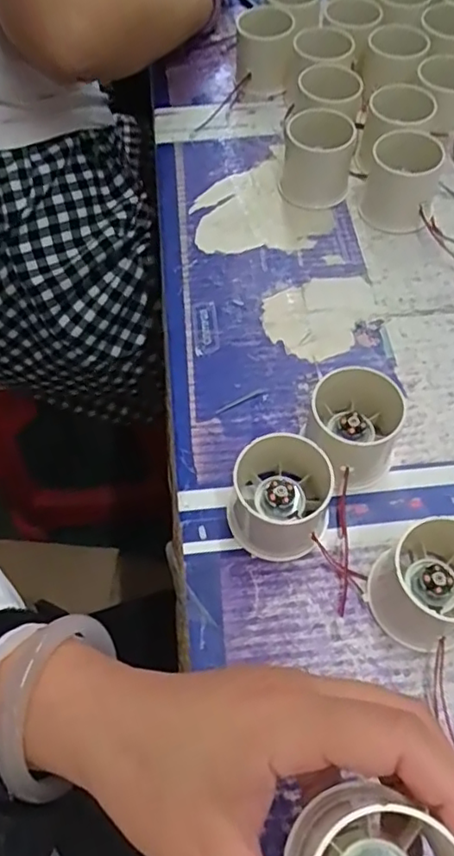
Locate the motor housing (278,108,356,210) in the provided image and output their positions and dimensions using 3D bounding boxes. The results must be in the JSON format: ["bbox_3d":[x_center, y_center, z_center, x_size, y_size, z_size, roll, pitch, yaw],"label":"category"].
[{"bbox_3d":[0.070,-0.211,0.476,0.053,0.046,0.052,2,60,5],"label":"motor housing"}]

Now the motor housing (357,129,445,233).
[{"bbox_3d":[0.131,-0.184,0.458,0.053,0.055,0.053,-2,59,3],"label":"motor housing"}]

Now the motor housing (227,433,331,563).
[{"bbox_3d":[0.028,0.037,0.330,0.054,0.051,0.053,-2,59,3],"label":"motor housing"}]

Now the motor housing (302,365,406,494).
[{"bbox_3d":[0.072,0.002,0.351,0.051,0.050,0.058,14,61,11],"label":"motor housing"}]

